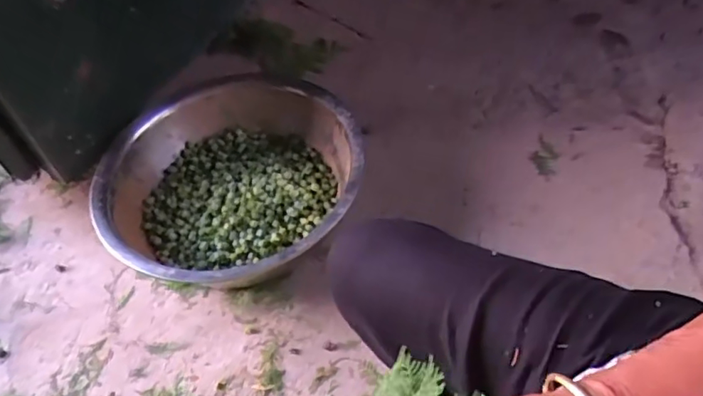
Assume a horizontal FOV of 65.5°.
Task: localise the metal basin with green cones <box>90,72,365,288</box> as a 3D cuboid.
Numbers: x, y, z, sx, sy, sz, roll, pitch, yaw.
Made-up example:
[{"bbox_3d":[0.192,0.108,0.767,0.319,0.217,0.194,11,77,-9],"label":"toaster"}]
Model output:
[{"bbox_3d":[-0.205,-0.025,0.972,0.435,0.123,0.431,-2,52,3],"label":"metal basin with green cones"}]

